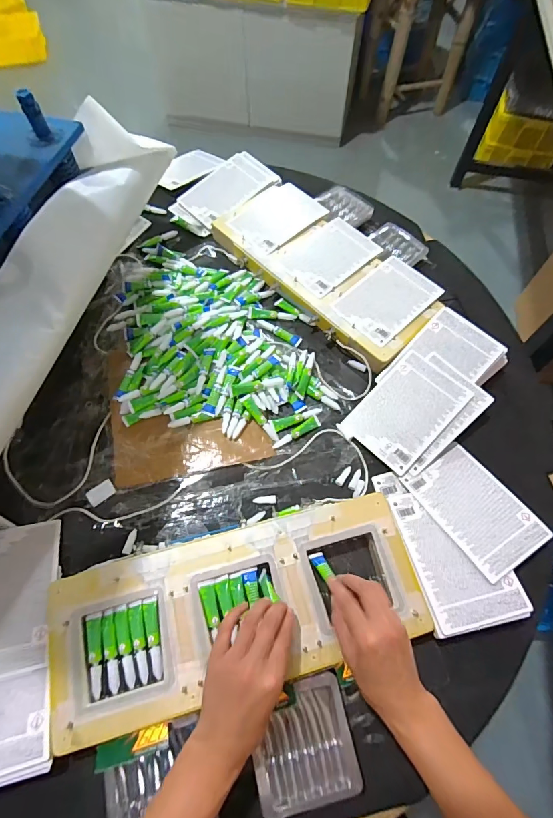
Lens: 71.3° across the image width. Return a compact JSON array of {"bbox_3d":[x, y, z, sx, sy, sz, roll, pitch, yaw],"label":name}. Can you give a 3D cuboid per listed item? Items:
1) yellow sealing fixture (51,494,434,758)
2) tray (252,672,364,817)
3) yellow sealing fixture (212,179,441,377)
[{"bbox_3d":[-0.041,0.228,0.453,0.421,0.015,0.173,-16,65,-9],"label":"yellow sealing fixture"},{"bbox_3d":[0.028,0.354,0.406,0.103,0.013,0.104,-13,64,-7],"label":"tray"},{"bbox_3d":[0.090,-0.259,0.693,0.189,0.038,0.411,-40,70,-19],"label":"yellow sealing fixture"}]

